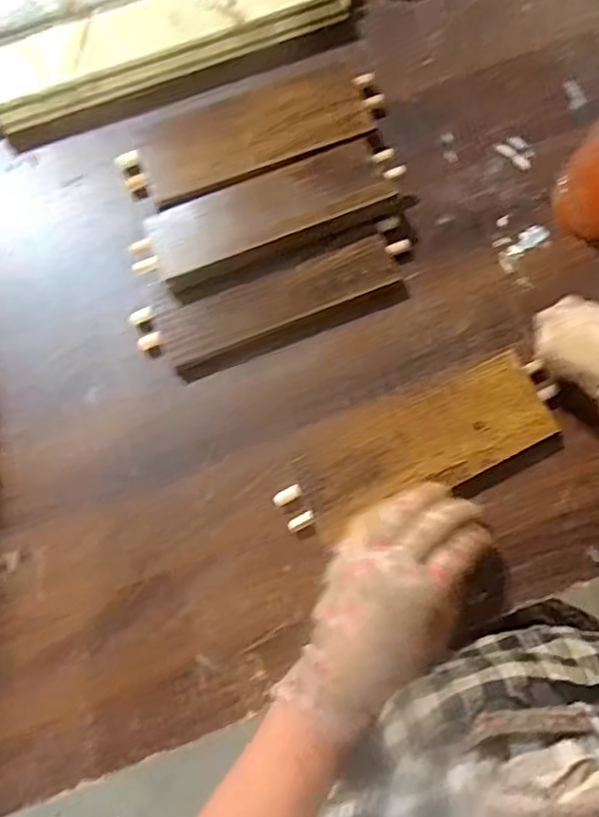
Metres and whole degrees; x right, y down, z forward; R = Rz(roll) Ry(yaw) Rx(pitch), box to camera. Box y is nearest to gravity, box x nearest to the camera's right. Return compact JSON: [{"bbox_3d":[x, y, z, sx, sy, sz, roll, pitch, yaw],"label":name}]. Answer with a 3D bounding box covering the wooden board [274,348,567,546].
[{"bbox_3d":[0.082,0.027,0.435,0.193,0.020,0.078,-21,80,-2],"label":"wooden board"}]

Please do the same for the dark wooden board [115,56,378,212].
[{"bbox_3d":[-0.036,-0.210,0.485,0.197,0.016,0.067,-19,80,-2],"label":"dark wooden board"}]

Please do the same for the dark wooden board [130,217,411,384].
[{"bbox_3d":[-0.016,-0.075,0.459,0.198,0.014,0.057,-20,80,-3],"label":"dark wooden board"}]

